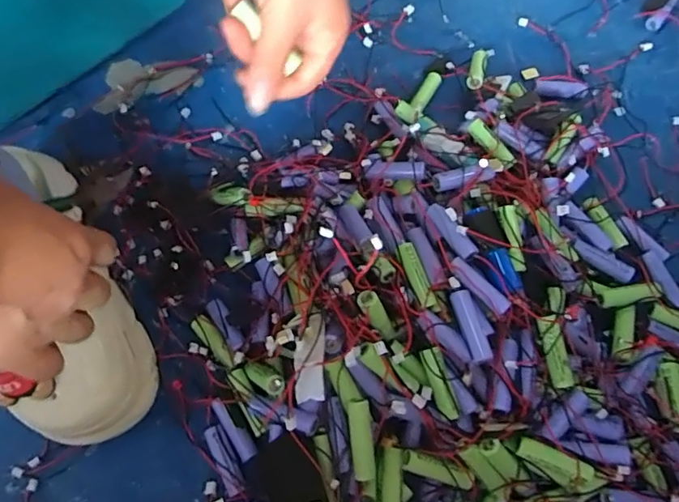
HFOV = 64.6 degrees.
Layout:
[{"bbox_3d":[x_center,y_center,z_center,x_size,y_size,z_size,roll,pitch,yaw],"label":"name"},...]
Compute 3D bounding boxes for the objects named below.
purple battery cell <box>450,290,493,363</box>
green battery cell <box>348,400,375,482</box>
[{"bbox_3d":[0.088,0.051,0.366,0.013,0.011,0.049,-11,69,-6],"label":"purple battery cell"},{"bbox_3d":[0.014,0.126,0.357,0.014,0.013,0.049,-4,68,-3],"label":"green battery cell"}]

